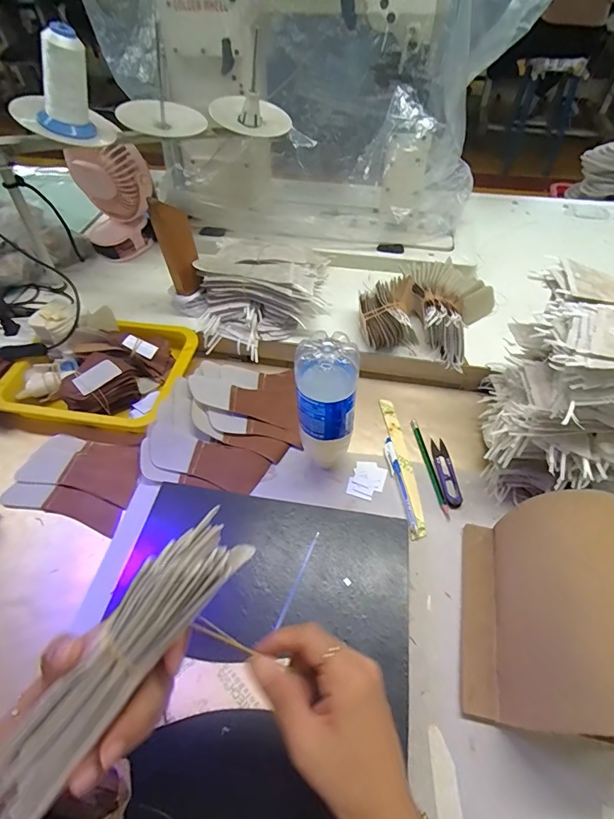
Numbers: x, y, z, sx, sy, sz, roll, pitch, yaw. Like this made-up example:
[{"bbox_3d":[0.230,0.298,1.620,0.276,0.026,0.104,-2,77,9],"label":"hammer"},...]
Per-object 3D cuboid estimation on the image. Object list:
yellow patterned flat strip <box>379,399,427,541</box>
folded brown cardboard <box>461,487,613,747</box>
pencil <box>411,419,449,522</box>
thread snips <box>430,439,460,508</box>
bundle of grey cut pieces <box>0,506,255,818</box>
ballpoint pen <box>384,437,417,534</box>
[{"bbox_3d":[0.125,0.067,0.554,0.020,0.006,0.204,-5,52,-1],"label":"yellow patterned flat strip"},{"bbox_3d":[0.234,0.179,0.378,0.149,0.140,0.180,9,53,10],"label":"folded brown cardboard"},{"bbox_3d":[0.158,0.072,0.548,0.009,0.004,0.148,-7,52,-2],"label":"pencil"},{"bbox_3d":[0.178,0.080,0.543,0.024,0.009,0.098,-2,52,2],"label":"thread snips"},{"bbox_3d":[-0.107,0.142,0.232,0.031,0.038,0.184,33,74,25],"label":"bundle of grey cut pieces"},{"bbox_3d":[0.117,0.092,0.533,0.014,0.006,0.130,-8,52,-3],"label":"ballpoint pen"}]

